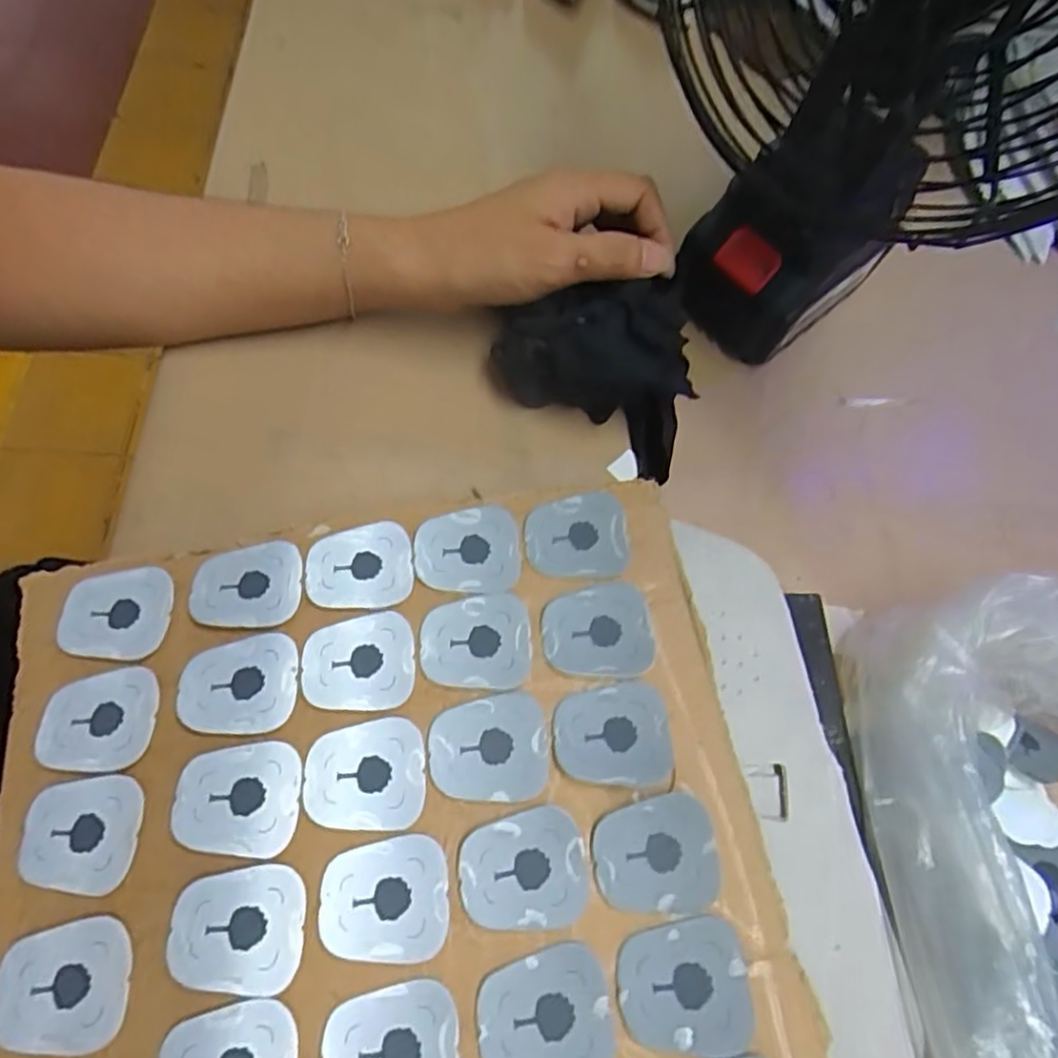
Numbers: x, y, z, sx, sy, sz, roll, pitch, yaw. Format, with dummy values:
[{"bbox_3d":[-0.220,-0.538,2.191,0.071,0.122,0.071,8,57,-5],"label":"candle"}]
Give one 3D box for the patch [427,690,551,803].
[{"bbox_3d":[-0.013,0.072,0.217,0.039,0.004,0.032,0,68,-9],"label":"patch"}]

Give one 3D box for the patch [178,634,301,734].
[{"bbox_3d":[-0.099,0.053,0.224,0.039,0.004,0.032,-3,68,-10],"label":"patch"}]

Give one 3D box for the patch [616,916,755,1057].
[{"bbox_3d":[0.046,0.135,0.194,0.038,0.004,0.033,2,67,-8],"label":"patch"}]

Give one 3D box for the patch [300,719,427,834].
[{"bbox_3d":[-0.053,0.080,0.213,0.038,0.004,0.032,2,67,-8],"label":"patch"}]

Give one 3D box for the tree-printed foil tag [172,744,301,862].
[{"bbox_3d":[-0.093,0.086,0.211,0.038,0.004,0.033,8,67,-6],"label":"tree-printed foil tag"}]

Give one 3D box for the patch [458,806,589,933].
[{"bbox_3d":[-0.001,0.106,0.203,0.039,0.004,0.032,-6,69,-11],"label":"patch"}]

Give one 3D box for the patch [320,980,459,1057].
[{"bbox_3d":[-0.039,0.150,0.187,0.038,0.004,0.032,0,68,-9],"label":"patch"}]

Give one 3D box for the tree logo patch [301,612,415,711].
[{"bbox_3d":[-0.059,0.046,0.226,0.038,0.004,0.032,-3,68,-10],"label":"tree logo patch"}]

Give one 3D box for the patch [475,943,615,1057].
[{"bbox_3d":[0.005,0.142,0.190,0.038,0.004,0.033,-6,69,-11],"label":"patch"}]

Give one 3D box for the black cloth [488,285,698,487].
[{"bbox_3d":[0.032,-0.078,0.319,0.097,0.080,0.026,17,30,0],"label":"black cloth"}]

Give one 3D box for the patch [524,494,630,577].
[{"bbox_3d":[0.018,0.002,0.247,0.038,0.004,0.032,3,67,-8],"label":"patch"}]

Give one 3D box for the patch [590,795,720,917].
[{"bbox_3d":[0.041,0.102,0.206,0.039,0.004,0.032,1,68,-9],"label":"patch"}]

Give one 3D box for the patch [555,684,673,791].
[{"bbox_3d":[0.028,0.069,0.219,0.039,0.004,0.031,0,68,-9],"label":"patch"}]

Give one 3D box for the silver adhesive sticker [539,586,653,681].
[{"bbox_3d":[0.024,0.037,0.233,0.038,0.004,0.032,-3,68,-10],"label":"silver adhesive sticker"}]

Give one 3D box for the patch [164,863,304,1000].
[{"bbox_3d":[-0.088,0.120,0.197,0.038,0.004,0.033,3,67,-8],"label":"patch"}]

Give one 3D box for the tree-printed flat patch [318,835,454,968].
[{"bbox_3d":[-0.044,0.113,0.200,0.038,0.004,0.033,3,67,-8],"label":"tree-printed flat patch"}]

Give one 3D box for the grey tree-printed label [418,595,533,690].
[{"bbox_3d":[-0.019,0.040,0.230,0.039,0.004,0.032,-2,68,-10],"label":"grey tree-printed label"}]

